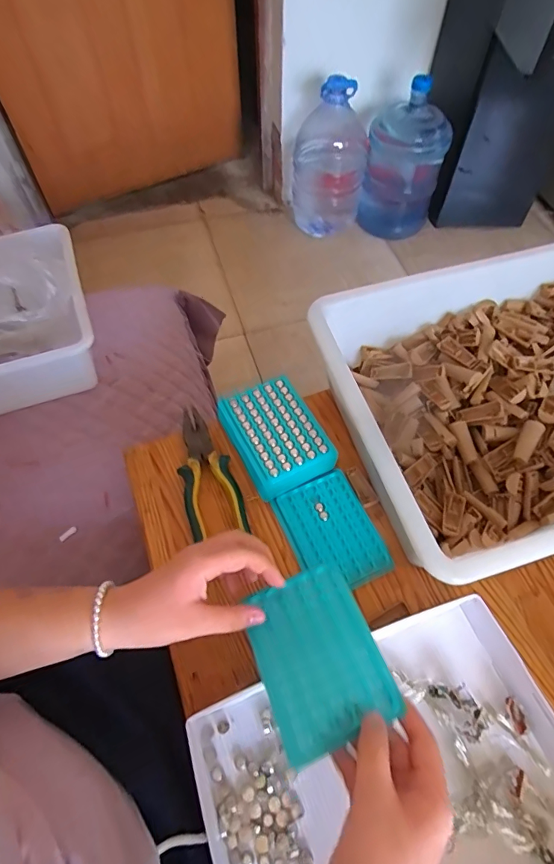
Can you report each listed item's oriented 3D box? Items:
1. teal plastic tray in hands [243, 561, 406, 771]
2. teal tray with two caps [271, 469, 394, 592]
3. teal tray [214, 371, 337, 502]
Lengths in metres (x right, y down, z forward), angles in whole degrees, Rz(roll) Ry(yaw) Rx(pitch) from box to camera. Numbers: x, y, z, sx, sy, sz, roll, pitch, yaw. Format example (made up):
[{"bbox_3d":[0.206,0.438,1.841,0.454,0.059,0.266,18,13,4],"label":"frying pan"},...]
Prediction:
[{"bbox_3d":[0.031,0.178,0.358,0.093,0.008,0.124,-22,50,-6],"label":"teal plastic tray in hands"},{"bbox_3d":[0.061,0.112,0.493,0.091,0.012,0.124,-24,63,-13],"label":"teal tray with two caps"},{"bbox_3d":[-0.004,0.004,0.525,0.098,0.042,0.127,-24,63,-14],"label":"teal tray"}]

